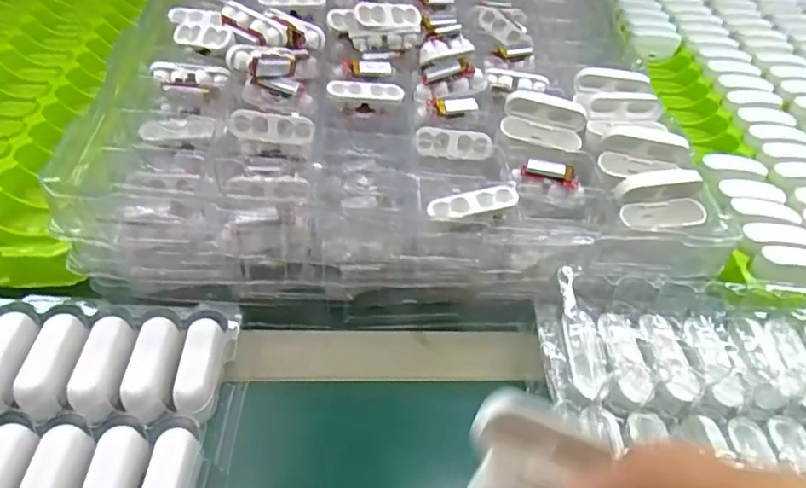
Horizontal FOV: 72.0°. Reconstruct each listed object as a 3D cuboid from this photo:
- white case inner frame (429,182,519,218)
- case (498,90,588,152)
[{"bbox_3d":[0.050,-0.029,0.384,0.065,0.009,0.019,-8,49,-15],"label":"white case inner frame"},{"bbox_3d":[0.113,-0.098,0.444,0.065,0.026,0.040,15,47,6],"label":"case"}]

